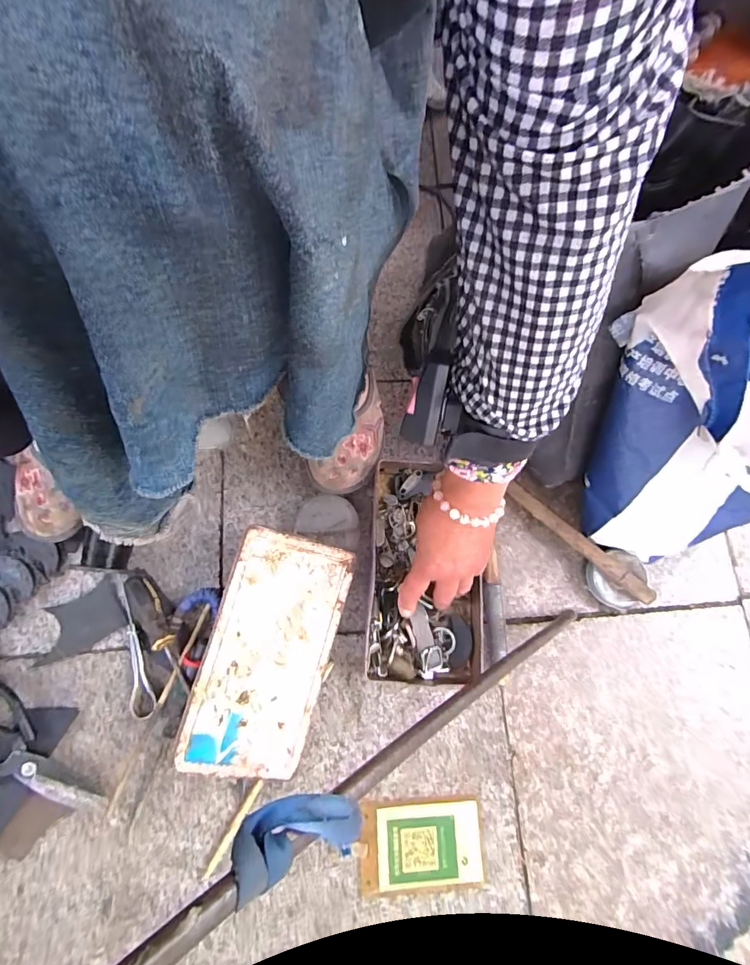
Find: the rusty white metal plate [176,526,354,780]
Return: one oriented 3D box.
[{"bbox_3d":[-0.102,0.164,0.429,0.115,0.007,0.222,19,80,-20],"label":"rusty white metal plate"}]

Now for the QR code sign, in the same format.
[{"bbox_3d":[0.043,0.352,0.424,0.119,0.005,0.074,-2,77,-2],"label":"QR code sign"}]

